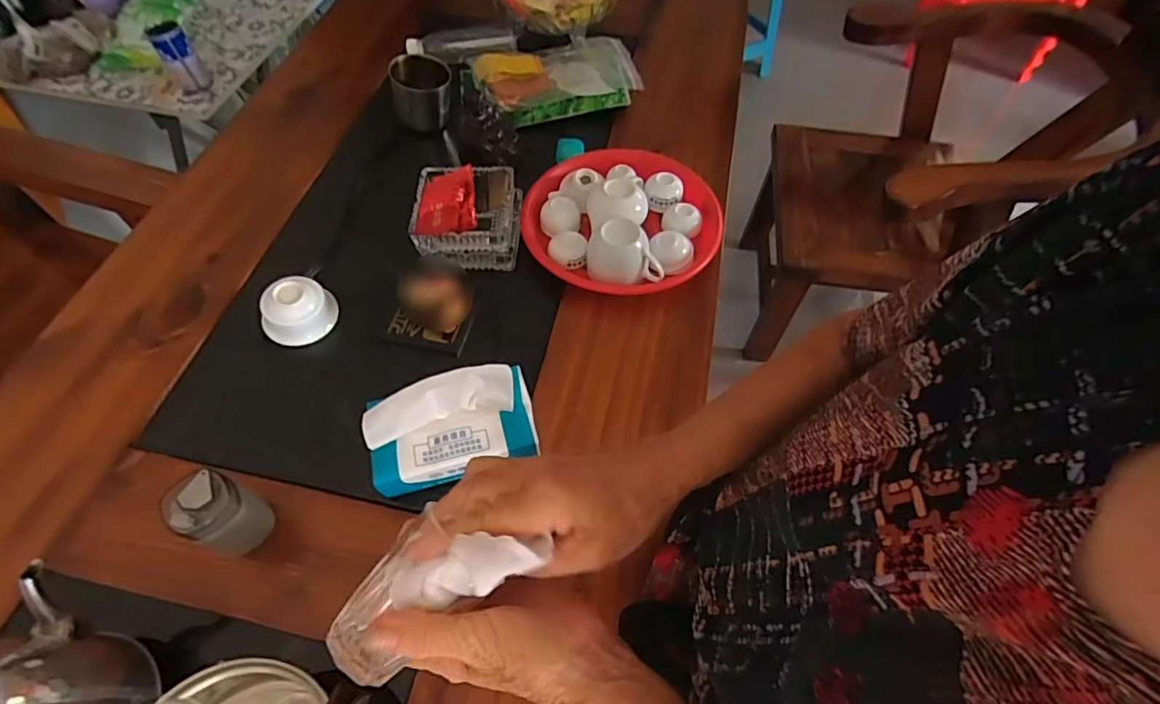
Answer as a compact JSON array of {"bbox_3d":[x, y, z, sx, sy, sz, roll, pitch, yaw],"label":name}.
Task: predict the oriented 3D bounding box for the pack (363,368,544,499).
[{"bbox_3d":[-0.125,0.075,0.546,0.158,0.099,0.086,-14,59,-9],"label":"pack"}]

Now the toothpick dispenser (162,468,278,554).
[{"bbox_3d":[-0.320,0.147,0.503,0.054,0.093,0.052,1,59,-1],"label":"toothpick dispenser"}]

